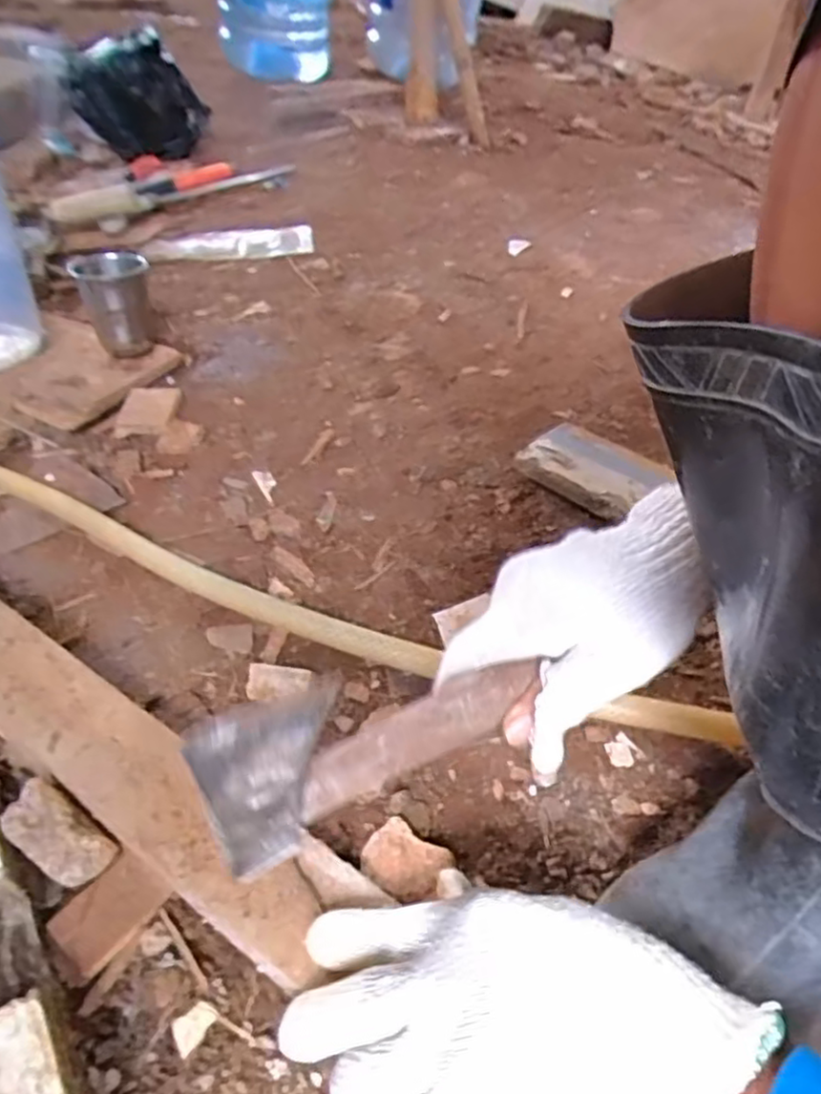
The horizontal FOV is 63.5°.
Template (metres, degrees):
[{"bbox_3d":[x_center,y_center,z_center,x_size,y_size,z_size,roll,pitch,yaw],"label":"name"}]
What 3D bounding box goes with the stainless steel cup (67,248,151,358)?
[{"bbox_3d":[-0.319,-0.266,0.732,0.074,0.096,0.078,-23,51,-20],"label":"stainless steel cup"}]

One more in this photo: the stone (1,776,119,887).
[{"bbox_3d":[-0.190,0.153,0.355,0.058,0.030,0.031,28,52,23],"label":"stone"}]

